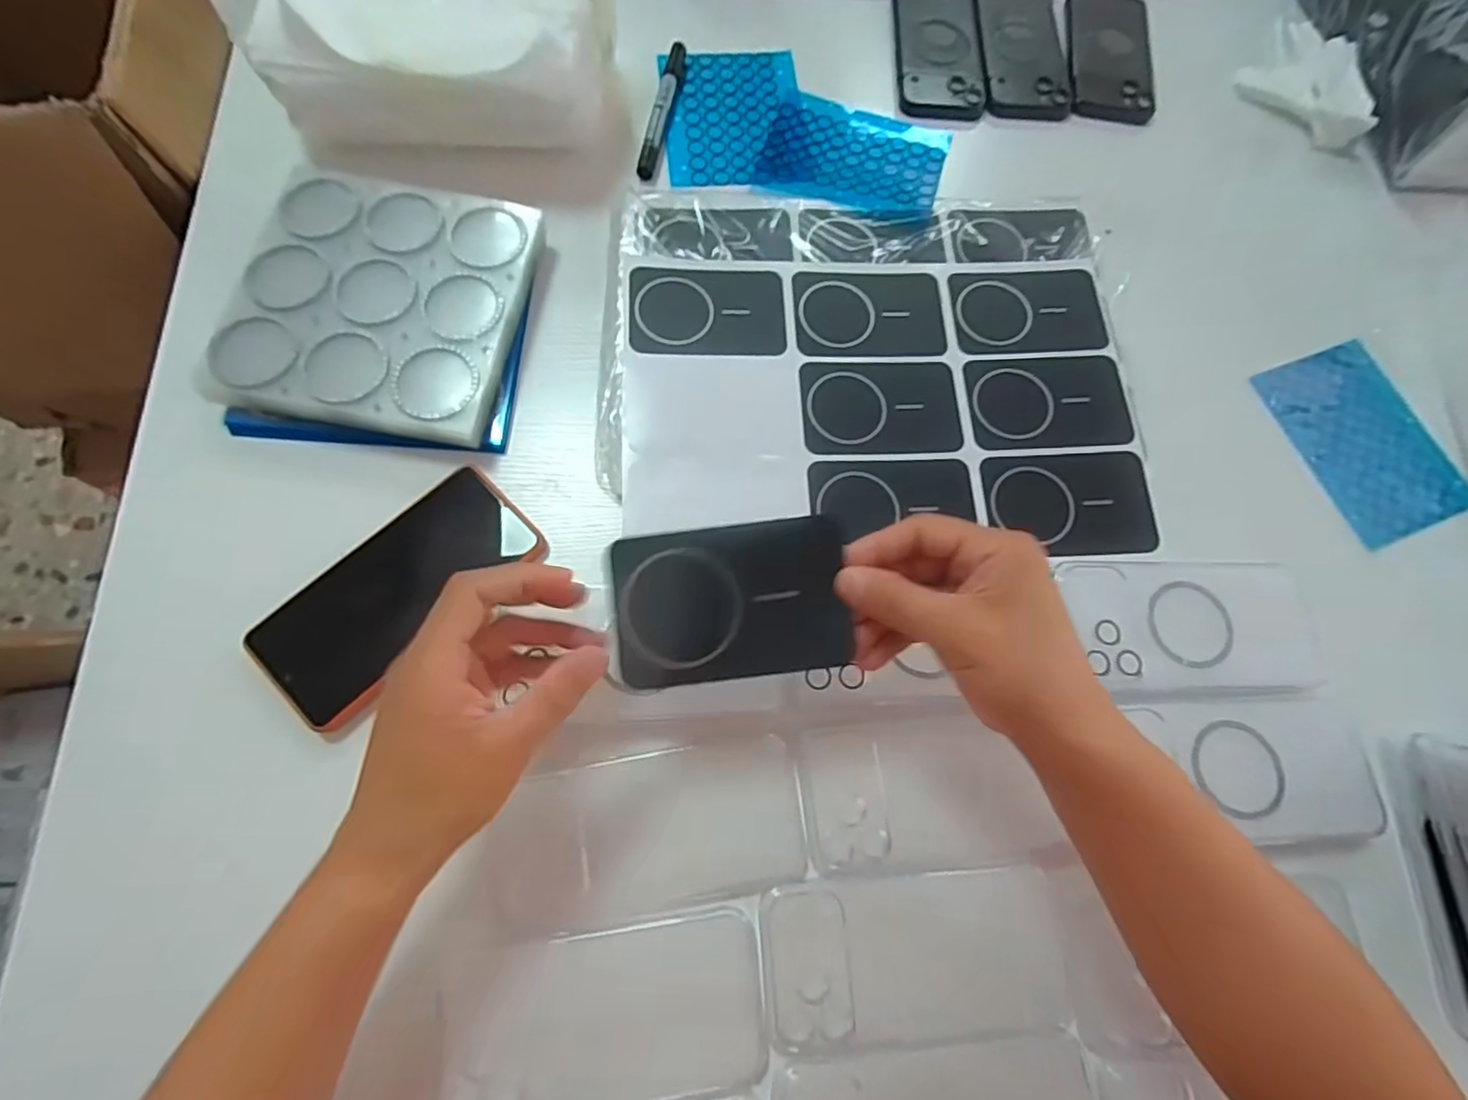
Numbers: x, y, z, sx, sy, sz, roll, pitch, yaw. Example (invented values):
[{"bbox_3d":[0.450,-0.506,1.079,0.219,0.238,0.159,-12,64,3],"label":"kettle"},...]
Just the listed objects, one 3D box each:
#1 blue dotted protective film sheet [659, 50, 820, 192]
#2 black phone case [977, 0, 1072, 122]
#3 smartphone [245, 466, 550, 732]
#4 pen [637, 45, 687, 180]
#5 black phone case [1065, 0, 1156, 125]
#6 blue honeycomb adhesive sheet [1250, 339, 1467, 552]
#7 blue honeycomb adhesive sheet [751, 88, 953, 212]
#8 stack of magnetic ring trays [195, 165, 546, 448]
[{"bbox_3d":[0.001,-0.353,0.506,0.113,0.008,0.153,-5,72,-3],"label":"blue dotted protective film sheet"},{"bbox_3d":[0.251,-0.438,0.540,0.073,0.008,0.165,3,72,-1],"label":"black phone case"},{"bbox_3d":[-0.198,0.024,0.371,0.162,0.014,0.075,-43,78,-14],"label":"smartphone"},{"bbox_3d":[-0.057,-0.355,0.498,0.015,0.011,0.137,11,72,2],"label":"pen"},{"bbox_3d":[0.333,-0.449,0.548,0.075,0.014,0.172,9,72,1],"label":"black phone case"},{"bbox_3d":[0.458,-0.081,0.448,0.100,0.006,0.143,-19,75,-8],"label":"blue honeycomb adhesive sheet"},{"bbox_3d":[0.096,-0.317,0.500,0.142,0.007,0.120,15,66,3],"label":"blue honeycomb adhesive sheet"},{"bbox_3d":[-0.234,-0.164,0.416,0.174,0.037,0.180,11,72,2],"label":"stack of magnetic ring trays"}]

